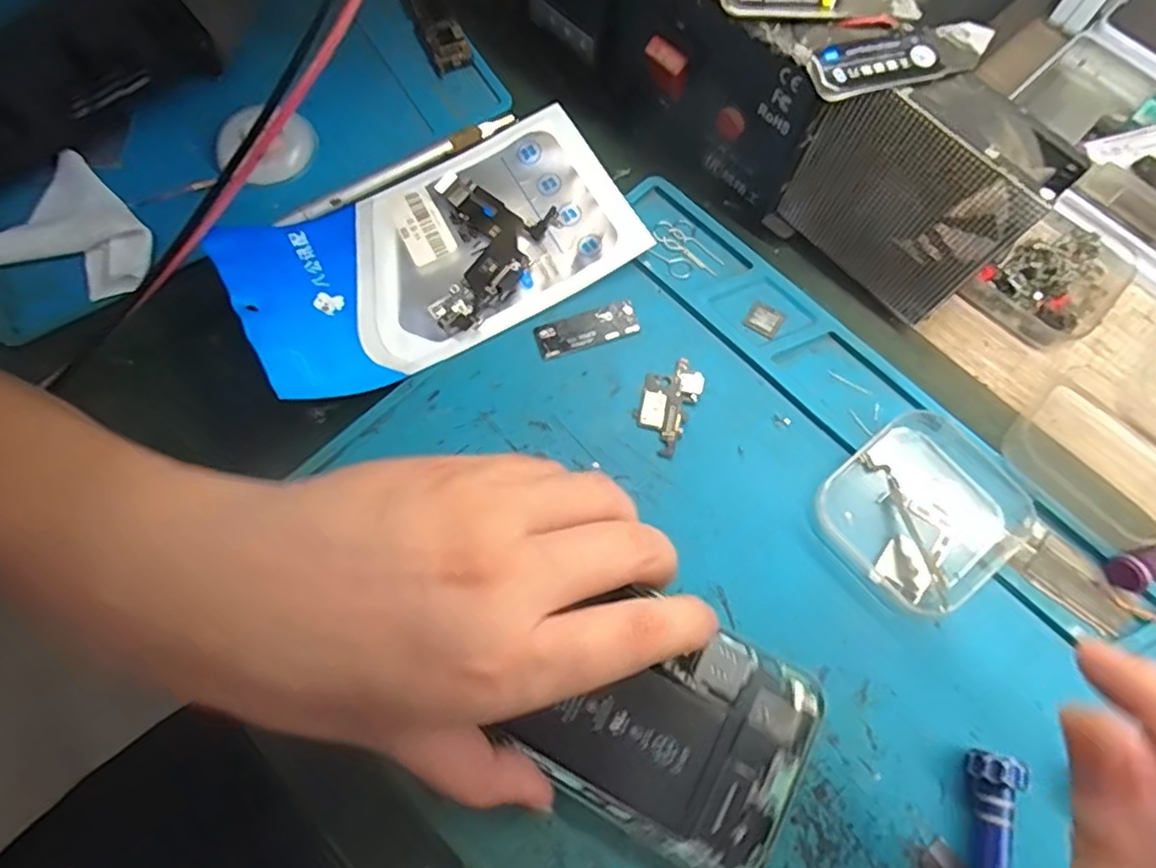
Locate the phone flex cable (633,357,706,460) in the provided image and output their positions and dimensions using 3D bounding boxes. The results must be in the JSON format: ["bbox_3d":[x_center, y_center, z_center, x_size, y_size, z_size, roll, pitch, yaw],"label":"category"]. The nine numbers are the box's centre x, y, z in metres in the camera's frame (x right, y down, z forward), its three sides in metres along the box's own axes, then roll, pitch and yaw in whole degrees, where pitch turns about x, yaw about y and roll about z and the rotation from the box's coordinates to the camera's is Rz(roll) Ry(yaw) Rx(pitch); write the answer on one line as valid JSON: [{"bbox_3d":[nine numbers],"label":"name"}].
[{"bbox_3d":[0.036,-0.013,0.268,0.022,0.004,0.039,27,75,9],"label":"phone flex cable"}]

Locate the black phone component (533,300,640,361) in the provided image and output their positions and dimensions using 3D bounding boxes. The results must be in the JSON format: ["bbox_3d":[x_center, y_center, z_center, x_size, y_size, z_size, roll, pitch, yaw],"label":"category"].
[{"bbox_3d":[0.003,-0.045,0.280,0.043,0.004,0.017,-17,73,-4],"label":"black phone component"}]

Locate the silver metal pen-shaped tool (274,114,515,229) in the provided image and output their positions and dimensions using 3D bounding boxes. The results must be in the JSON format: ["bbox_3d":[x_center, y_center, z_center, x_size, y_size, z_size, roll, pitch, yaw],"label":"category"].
[{"bbox_3d":[-0.082,-0.121,0.298,0.115,0.005,0.010,-32,75,-8],"label":"silver metal pen-shaped tool"}]

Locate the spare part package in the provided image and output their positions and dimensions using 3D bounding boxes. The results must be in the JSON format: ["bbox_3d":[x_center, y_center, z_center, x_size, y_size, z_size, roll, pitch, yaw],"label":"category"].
[{"bbox_3d":[-0.059,-0.082,0.277,0.162,0.029,0.086,-29,74,-8],"label":"spare part package"}]

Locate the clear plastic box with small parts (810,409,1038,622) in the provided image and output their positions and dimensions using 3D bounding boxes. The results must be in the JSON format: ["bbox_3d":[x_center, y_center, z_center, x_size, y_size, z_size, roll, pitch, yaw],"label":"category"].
[{"bbox_3d":[0.133,0.028,0.251,0.071,0.015,0.064,-39,76,-10],"label":"clear plastic box with small parts"}]

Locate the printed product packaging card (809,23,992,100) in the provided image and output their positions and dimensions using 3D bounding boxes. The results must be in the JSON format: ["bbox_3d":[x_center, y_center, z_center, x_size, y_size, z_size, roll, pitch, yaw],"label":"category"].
[{"bbox_3d":[0.107,-0.126,0.217,0.065,0.010,0.023,-18,73,-6],"label":"printed product packaging card"}]

